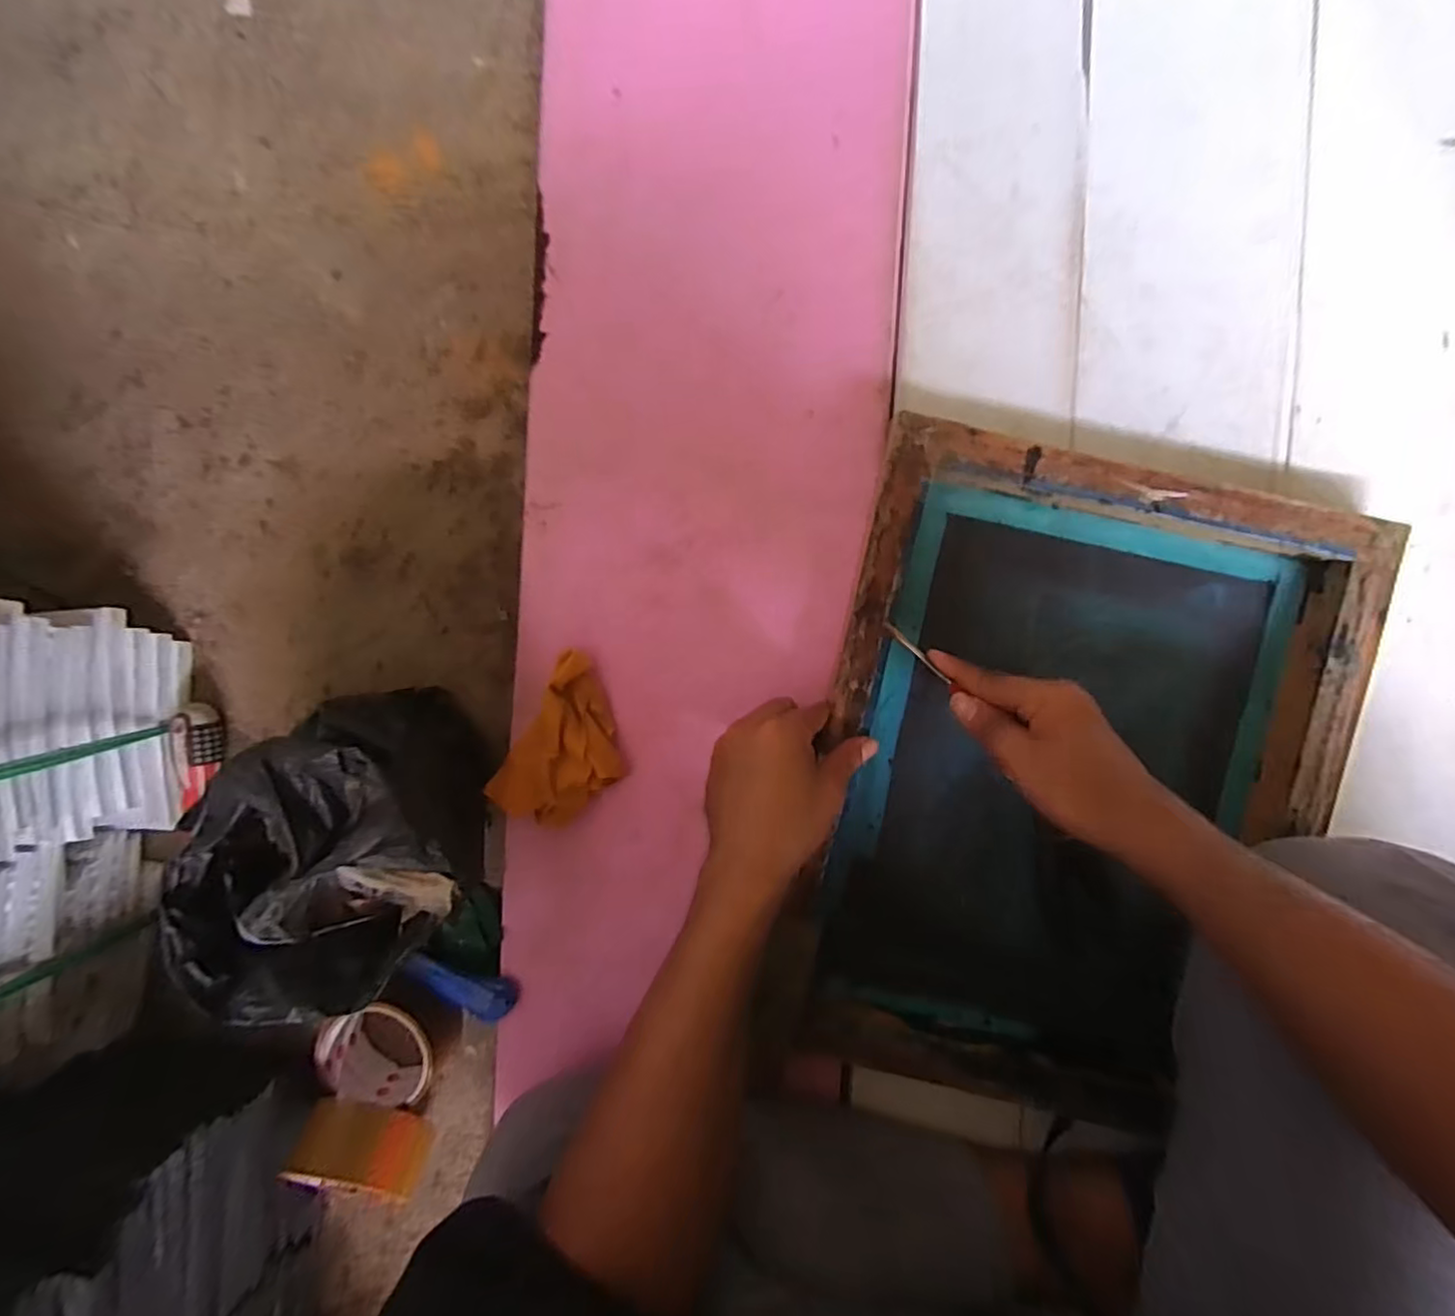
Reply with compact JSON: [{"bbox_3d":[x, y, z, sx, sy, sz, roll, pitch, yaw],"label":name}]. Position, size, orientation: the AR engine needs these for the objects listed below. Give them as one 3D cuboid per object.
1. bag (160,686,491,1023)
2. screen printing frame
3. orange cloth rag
[{"bbox_3d":[-0.241,0.131,0.425,0.160,0.131,0.181,27,95,1],"label":"bag"},{"bbox_3d":[0.238,0.105,0.460,0.342,0.049,0.495,12,94,2],"label":"screen printing frame"},{"bbox_3d":[-0.119,0.070,0.480,0.079,0.022,0.127,31,95,1],"label":"orange cloth rag"}]

